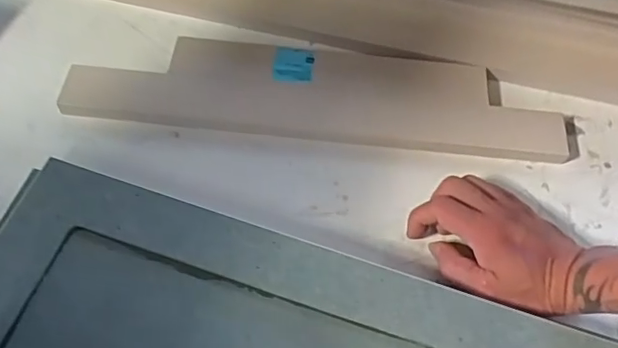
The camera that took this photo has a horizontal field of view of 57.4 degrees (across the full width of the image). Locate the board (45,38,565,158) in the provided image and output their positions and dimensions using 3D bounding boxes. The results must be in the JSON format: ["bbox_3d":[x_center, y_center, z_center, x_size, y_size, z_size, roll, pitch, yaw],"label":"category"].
[{"bbox_3d":[0.017,-0.092,0.555,0.474,0.018,0.117,5,59,0],"label":"board"}]

